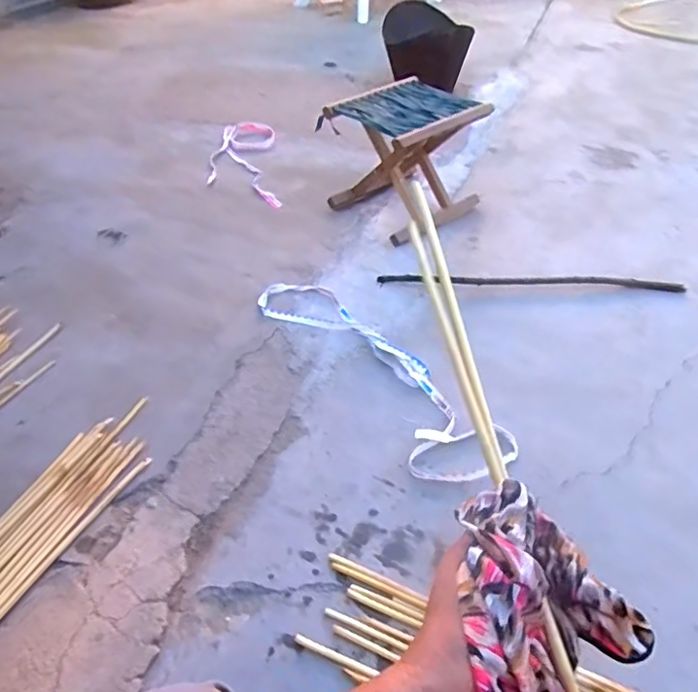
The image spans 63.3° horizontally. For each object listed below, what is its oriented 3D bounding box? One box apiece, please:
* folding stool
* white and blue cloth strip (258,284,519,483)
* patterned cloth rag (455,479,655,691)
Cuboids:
[{"bbox_3d":[0.148,-0.476,1.439,0.290,0.274,0.295,-35,53,-28],"label":"folding stool"},{"bbox_3d":[0.032,0.040,1.107,0.177,0.028,0.646,-32,53,-23],"label":"white and blue cloth strip"},{"bbox_3d":[0.108,0.144,0.326,0.123,0.043,0.121,-11,76,-35],"label":"patterned cloth rag"}]

